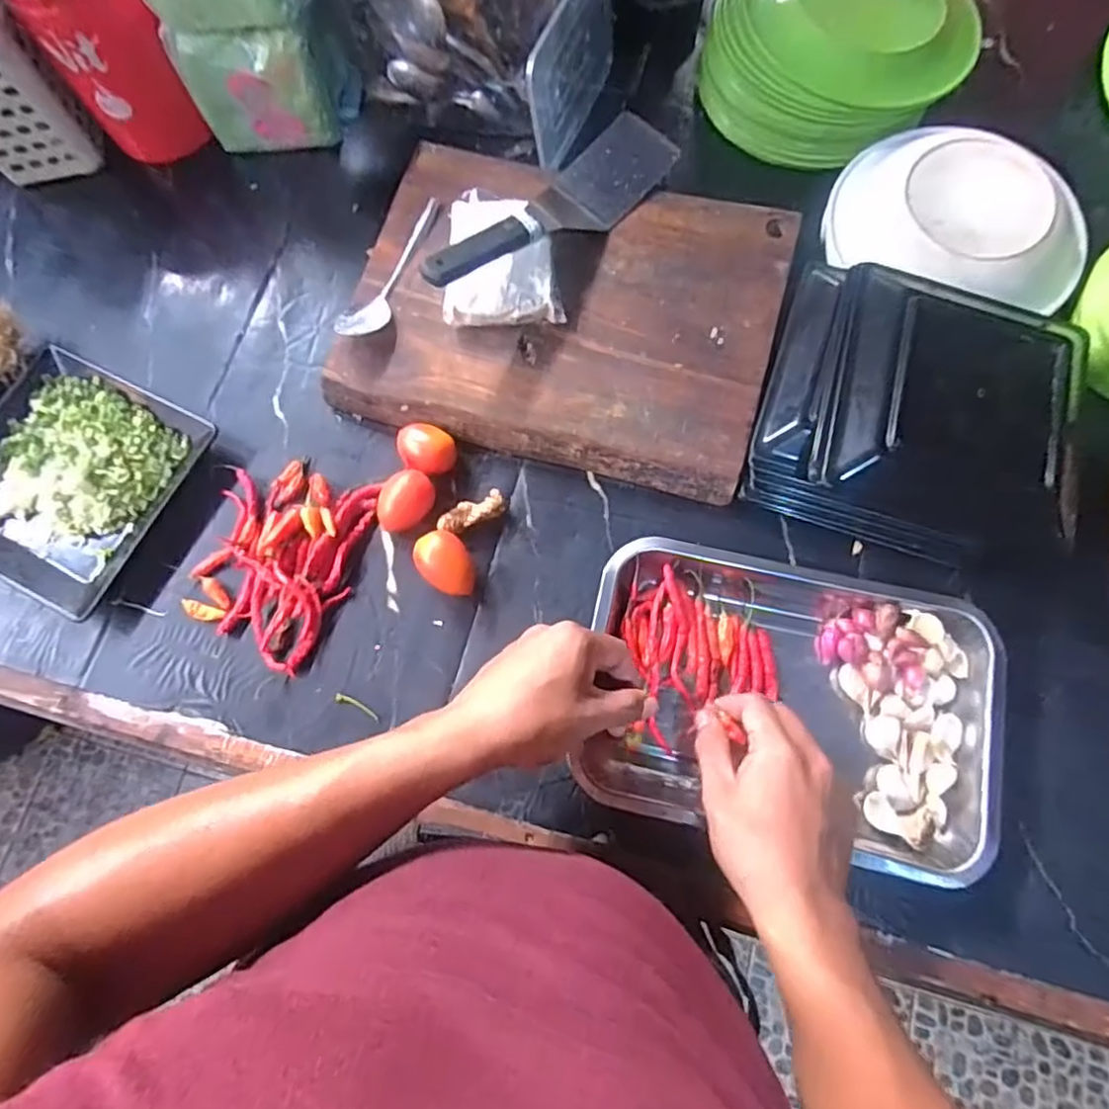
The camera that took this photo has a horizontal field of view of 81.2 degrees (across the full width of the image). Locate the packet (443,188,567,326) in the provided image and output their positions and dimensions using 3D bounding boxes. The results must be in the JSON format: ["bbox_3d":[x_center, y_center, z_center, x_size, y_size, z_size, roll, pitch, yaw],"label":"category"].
[{"bbox_3d":[-0.044,-0.258,0.567,0.099,0.035,0.115,1,75,2],"label":"packet"}]

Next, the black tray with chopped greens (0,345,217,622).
[{"bbox_3d":[-0.429,-0.069,0.564,0.186,0.027,0.198,25,77,8],"label":"black tray with chopped greens"}]

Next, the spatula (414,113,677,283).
[{"bbox_3d":[0.005,-0.310,0.570,0.077,0.060,0.265,40,80,11],"label":"spatula"}]

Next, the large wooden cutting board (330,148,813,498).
[{"bbox_3d":[0.008,-0.218,0.590,0.367,0.046,0.280,14,76,5],"label":"large wooden cutting board"}]

